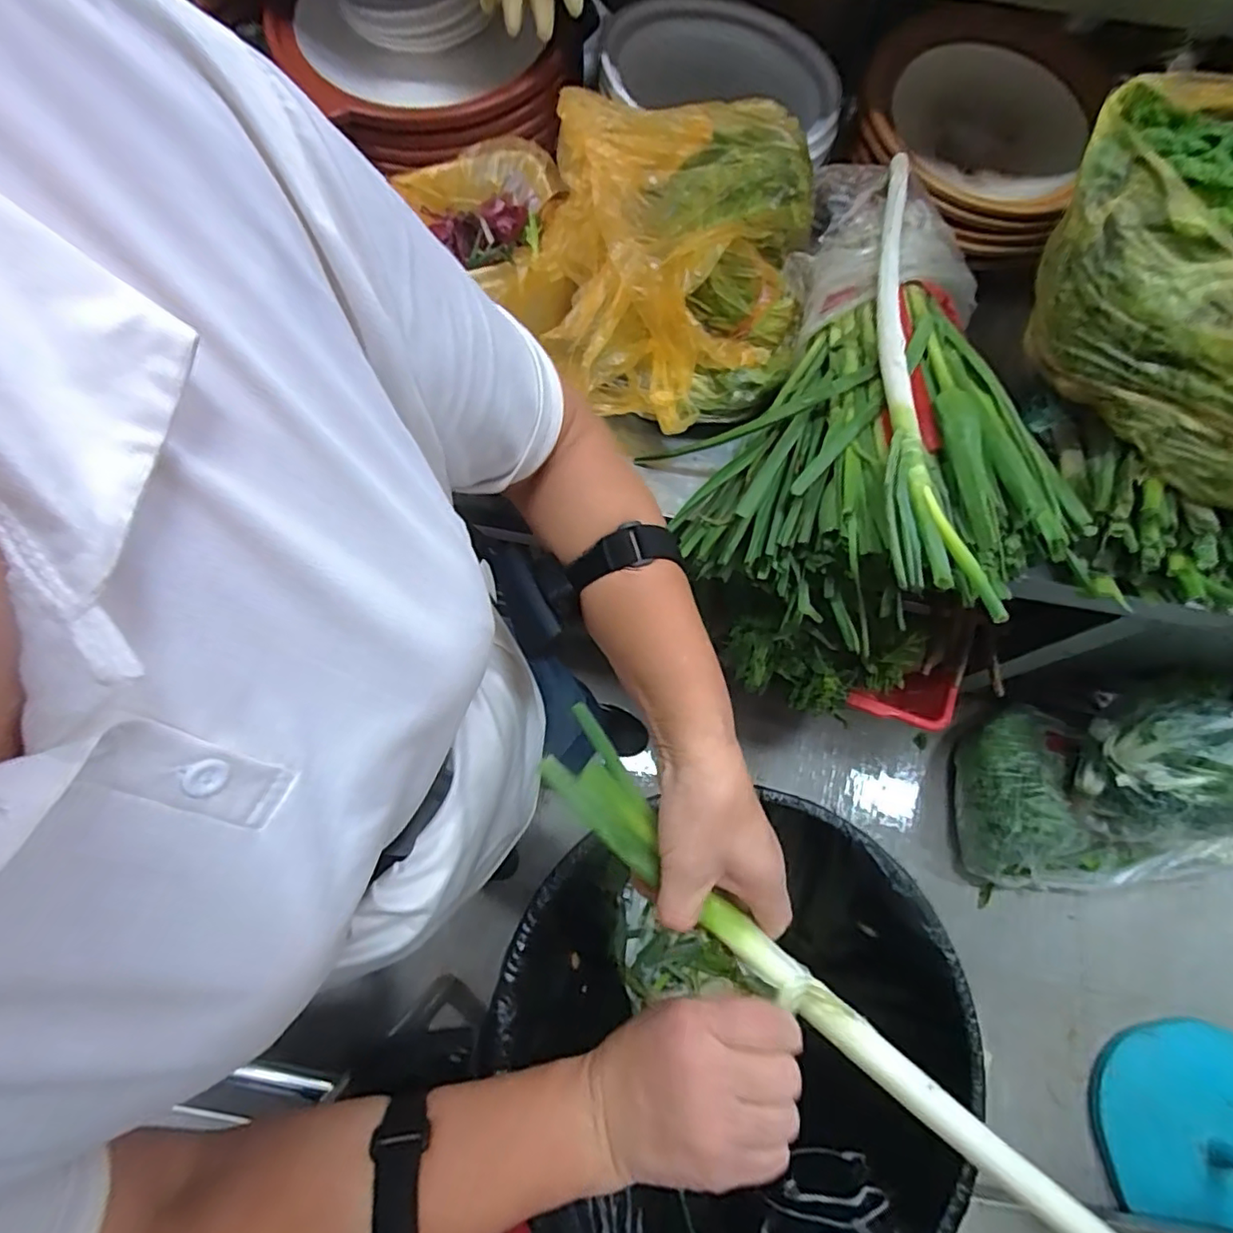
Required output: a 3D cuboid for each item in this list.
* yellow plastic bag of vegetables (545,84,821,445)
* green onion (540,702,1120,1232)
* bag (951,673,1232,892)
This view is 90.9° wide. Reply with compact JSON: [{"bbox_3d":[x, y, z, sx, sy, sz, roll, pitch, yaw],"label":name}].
[{"bbox_3d":[0.067,-0.381,0.655,0.279,0.166,0.317,6,71,0],"label":"yellow plastic bag of vegetables"},{"bbox_3d":[0.167,0.247,0.335,0.533,0.030,0.049,40,75,7],"label":"green onion"},{"bbox_3d":[1.028,0.347,1.232,0.547,0.351,0.396,-3,72,-3],"label":"bag"}]

